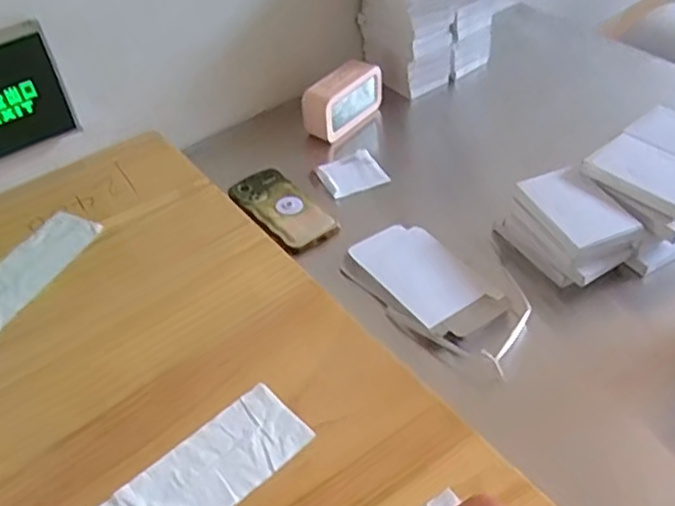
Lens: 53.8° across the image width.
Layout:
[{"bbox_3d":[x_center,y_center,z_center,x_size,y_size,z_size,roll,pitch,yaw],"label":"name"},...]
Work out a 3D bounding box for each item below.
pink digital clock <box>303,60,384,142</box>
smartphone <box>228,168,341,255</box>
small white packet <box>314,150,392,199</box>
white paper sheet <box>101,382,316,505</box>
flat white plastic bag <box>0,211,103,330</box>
[{"bbox_3d":[0.008,-0.242,1.025,0.053,0.075,0.143,26,51,28],"label":"pink digital clock"},{"bbox_3d":[-0.075,-0.059,0.886,0.083,0.016,0.163,-31,50,-25],"label":"smartphone"},{"bbox_3d":[0.020,-0.114,0.951,0.091,0.021,0.072,-25,47,-20],"label":"small white packet"},{"bbox_3d":[-0.139,0.209,0.564,0.248,0.005,0.080,-35,53,-27],"label":"white paper sheet"},{"bbox_3d":[-0.372,0.036,0.755,0.079,0.007,0.242,17,48,21],"label":"flat white plastic bag"}]

